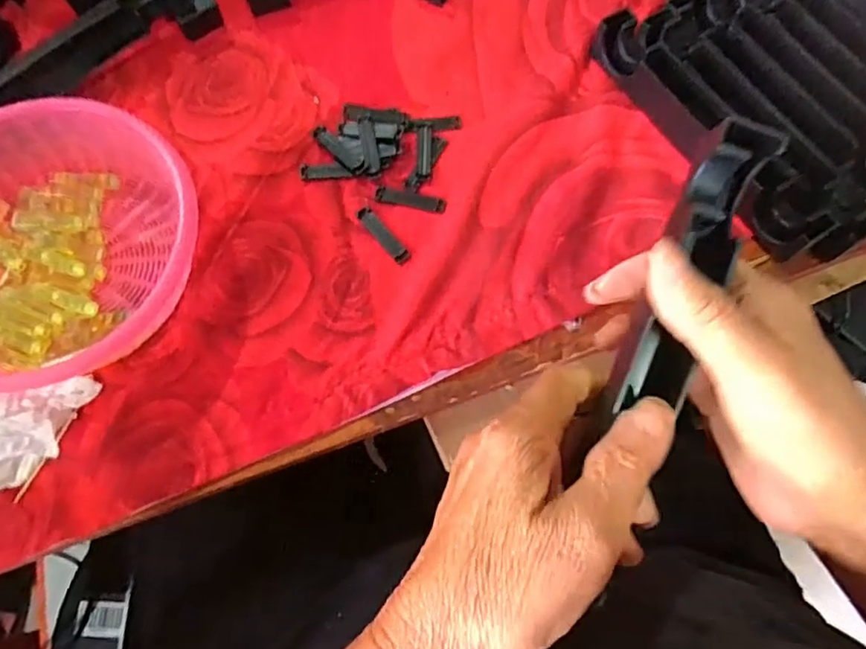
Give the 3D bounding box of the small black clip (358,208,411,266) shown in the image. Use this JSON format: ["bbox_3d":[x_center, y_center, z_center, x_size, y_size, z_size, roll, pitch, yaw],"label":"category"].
[{"bbox_3d":[-0.032,-0.057,0.370,0.010,0.004,0.047,-37,75,-12],"label":"small black clip"}]

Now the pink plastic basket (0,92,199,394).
[{"bbox_3d":[-0.222,-0.048,0.341,0.167,0.048,0.159,0,71,0],"label":"pink plastic basket"}]

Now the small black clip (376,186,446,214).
[{"bbox_3d":[-0.014,-0.081,0.380,0.046,0.004,0.011,14,72,4],"label":"small black clip"}]

